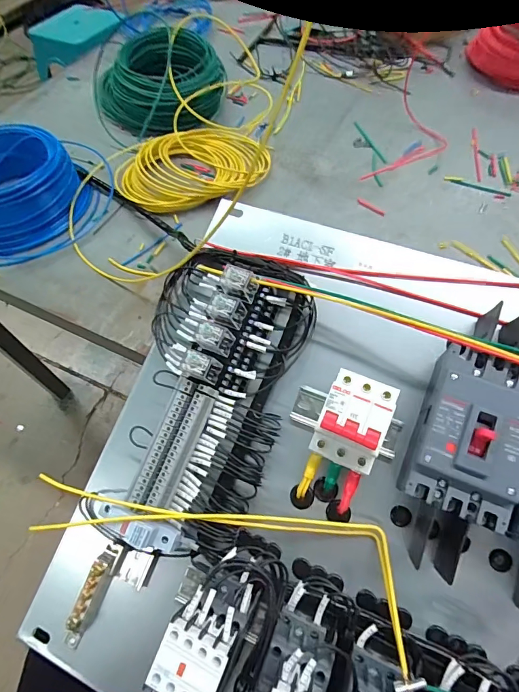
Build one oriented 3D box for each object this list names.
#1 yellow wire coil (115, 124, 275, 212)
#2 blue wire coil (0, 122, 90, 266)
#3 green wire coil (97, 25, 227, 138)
[{"bbox_3d":[-0.098,-0.280,0.609,0.224,0.040,0.160,-34,63,-15],"label":"yellow wire coil"},{"bbox_3d":[-0.346,-0.211,0.558,0.194,0.076,0.197,-5,60,1],"label":"blue wire coil"},{"bbox_3d":[-0.174,-0.451,0.703,0.186,0.106,0.167,19,63,14],"label":"green wire coil"}]

